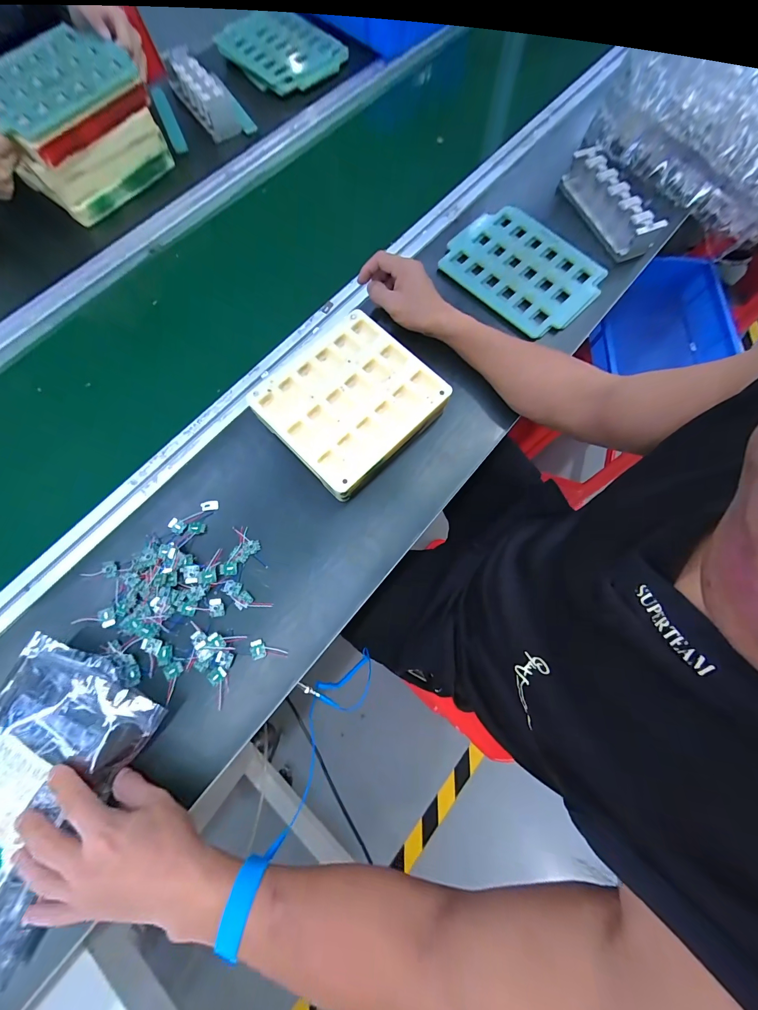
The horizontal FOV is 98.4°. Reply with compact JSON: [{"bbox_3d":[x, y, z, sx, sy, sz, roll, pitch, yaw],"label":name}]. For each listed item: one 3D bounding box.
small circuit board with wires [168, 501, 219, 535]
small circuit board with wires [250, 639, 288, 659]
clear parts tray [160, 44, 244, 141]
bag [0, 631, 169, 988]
[{"bbox_3d":[-0.236,0.013,0.417,0.064,0.004,0.023,-36,79,-9],"label":"small circuit board with wires"},{"bbox_3d":[-0.127,0.167,0.380,0.041,0.007,0.021,-3,76,-2],"label":"small circuit board with wires"},{"bbox_3d":[-0.325,-0.757,0.601,0.064,0.049,0.174,-33,78,-9],"label":"clear parts tray"},{"bbox_3d":[-0.357,0.286,0.326,0.168,0.043,0.252,27,77,6],"label":"bag"}]

